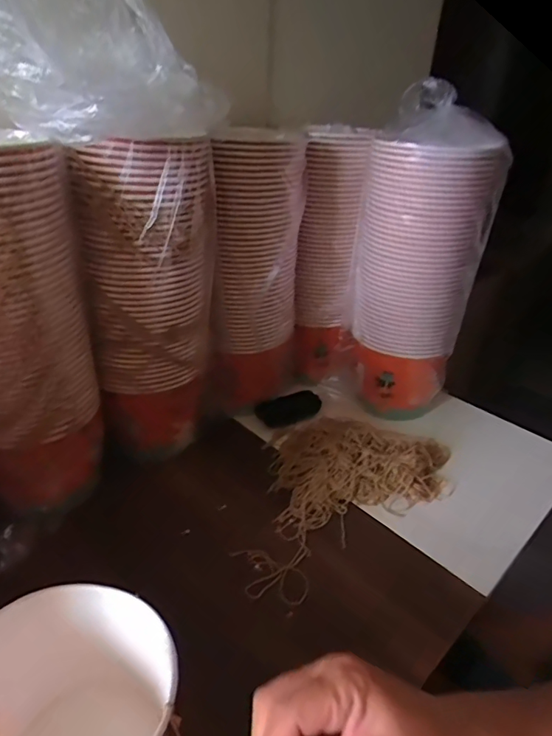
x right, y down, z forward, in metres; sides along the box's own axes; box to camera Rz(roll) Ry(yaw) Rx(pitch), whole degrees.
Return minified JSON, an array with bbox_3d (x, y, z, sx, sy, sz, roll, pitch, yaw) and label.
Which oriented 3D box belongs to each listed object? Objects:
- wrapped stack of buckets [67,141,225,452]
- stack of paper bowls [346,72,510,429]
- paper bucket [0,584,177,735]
[{"bbox_3d":[-0.152,-0.079,0.637,0.148,0.403,0.144,5,32,3],"label":"wrapped stack of buckets"},{"bbox_3d":[0.217,-0.163,0.752,0.173,0.461,0.163,12,33,14],"label":"stack of paper bowls"},{"bbox_3d":[-0.150,0.263,0.361,0.135,0.107,0.140,2,32,-1],"label":"paper bucket"}]

